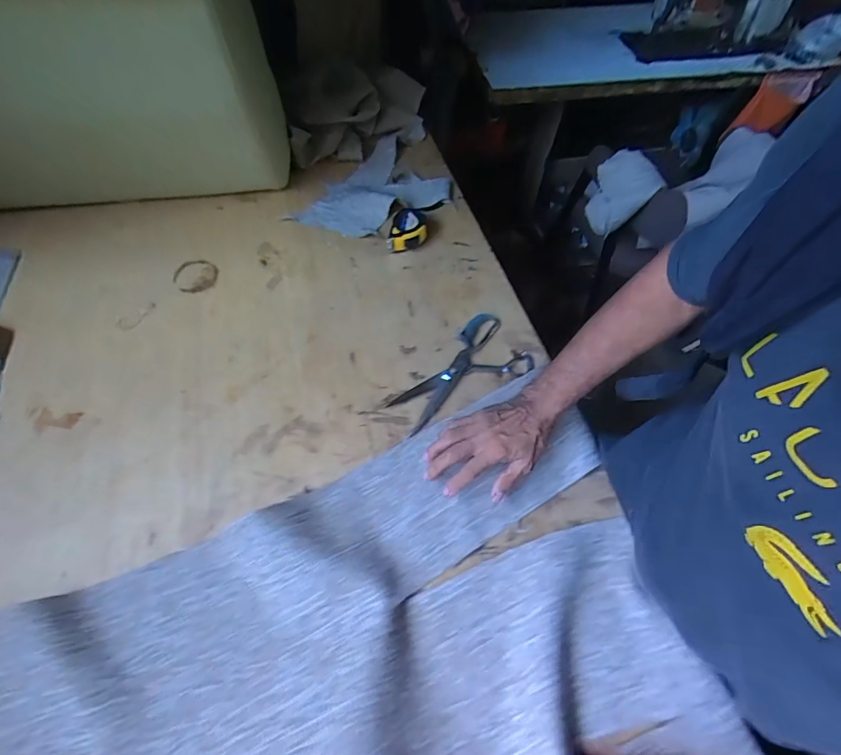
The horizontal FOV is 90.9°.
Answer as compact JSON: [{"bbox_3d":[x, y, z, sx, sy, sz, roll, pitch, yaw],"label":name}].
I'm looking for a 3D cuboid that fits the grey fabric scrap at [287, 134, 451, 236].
[{"bbox_3d":[-0.100,-0.373,0.833,0.299,0.048,0.219,-40,69,-22],"label":"grey fabric scrap"}]

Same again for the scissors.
[{"bbox_3d":[0.055,-0.017,0.643,0.232,0.020,0.120,-28,64,-18],"label":"scissors"}]

